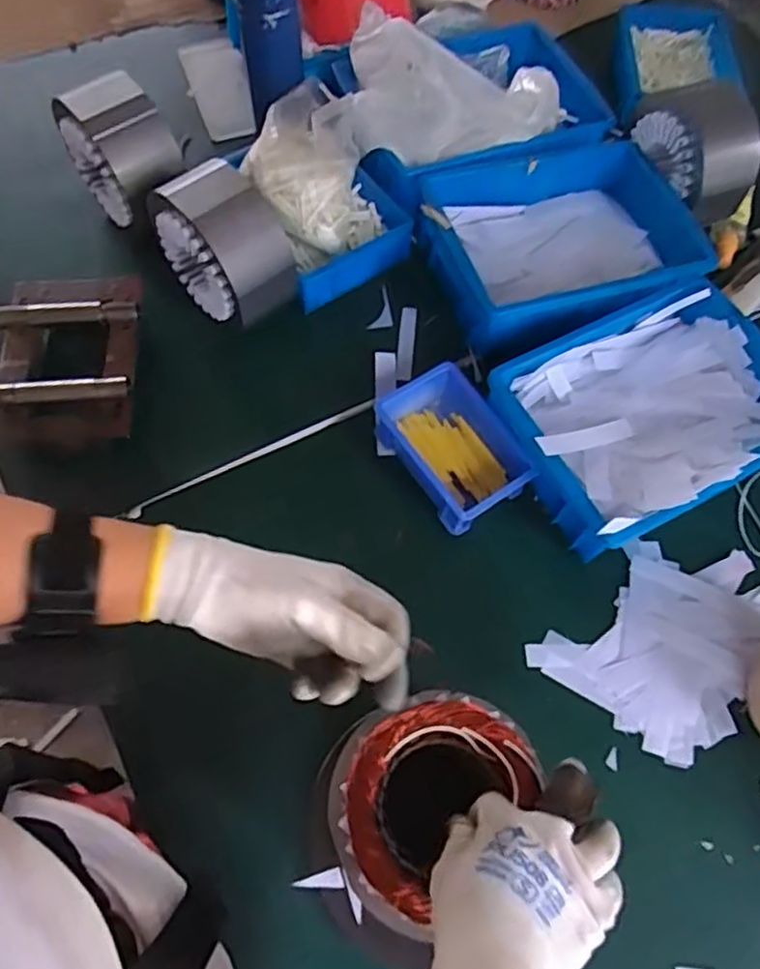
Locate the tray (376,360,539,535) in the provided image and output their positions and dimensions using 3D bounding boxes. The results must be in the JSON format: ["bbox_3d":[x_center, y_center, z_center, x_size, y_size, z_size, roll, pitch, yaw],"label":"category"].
[{"bbox_3d":[0.074,-0.034,0.688,0.101,0.061,0.145,-31,70,-15],"label":"tray"}]

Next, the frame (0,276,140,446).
[{"bbox_3d":[-0.312,-0.134,0.696,0.135,0.031,0.194,-2,65,-3],"label":"frame"}]

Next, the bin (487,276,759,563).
[{"bbox_3d":[0.263,-0.069,0.692,0.284,0.089,0.206,-27,69,-14],"label":"bin"}]

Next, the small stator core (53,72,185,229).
[{"bbox_3d":[-0.269,-0.347,0.738,0.094,0.120,0.146,-32,70,-15],"label":"small stator core"}]

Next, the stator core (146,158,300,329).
[{"bbox_3d":[-0.158,-0.236,0.698,0.082,0.126,0.149,-42,73,-19],"label":"stator core"}]

